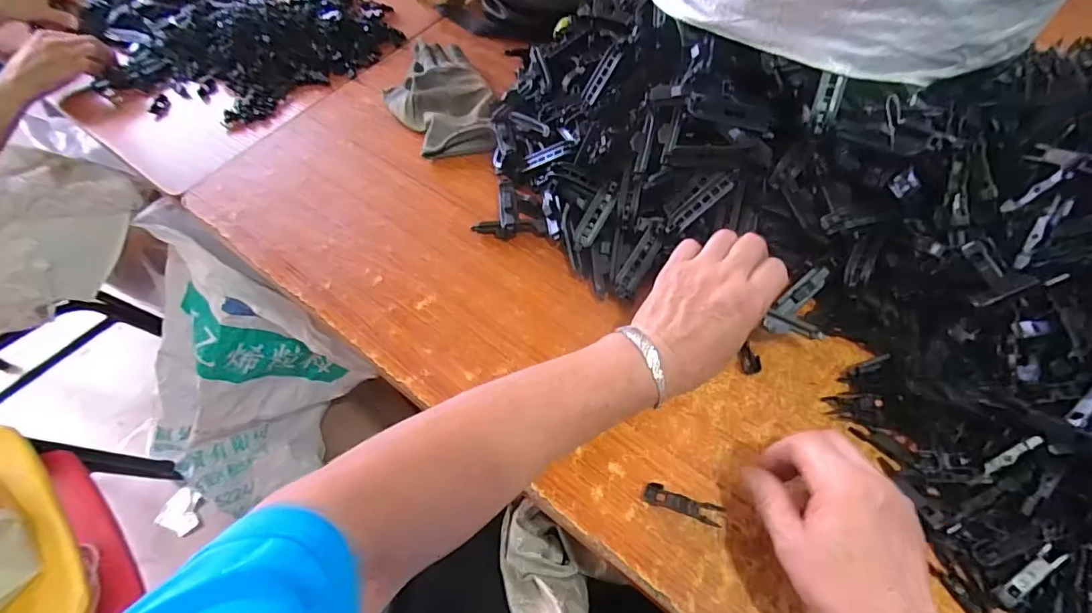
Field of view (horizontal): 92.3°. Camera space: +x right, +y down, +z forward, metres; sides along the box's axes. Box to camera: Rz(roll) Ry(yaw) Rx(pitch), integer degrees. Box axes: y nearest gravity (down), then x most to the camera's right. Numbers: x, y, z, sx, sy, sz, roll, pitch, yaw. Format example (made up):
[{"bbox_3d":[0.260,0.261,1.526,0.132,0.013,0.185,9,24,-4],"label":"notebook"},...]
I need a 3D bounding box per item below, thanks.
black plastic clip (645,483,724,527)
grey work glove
[{"bbox_3d":[0.098,0.142,0.378,0.055,0.004,0.014,17,60,15],"label":"black plastic clip"},{"bbox_3d":[-0.128,-0.253,0.641,0.114,0.025,0.209,-25,59,-11],"label":"grey work glove"}]

